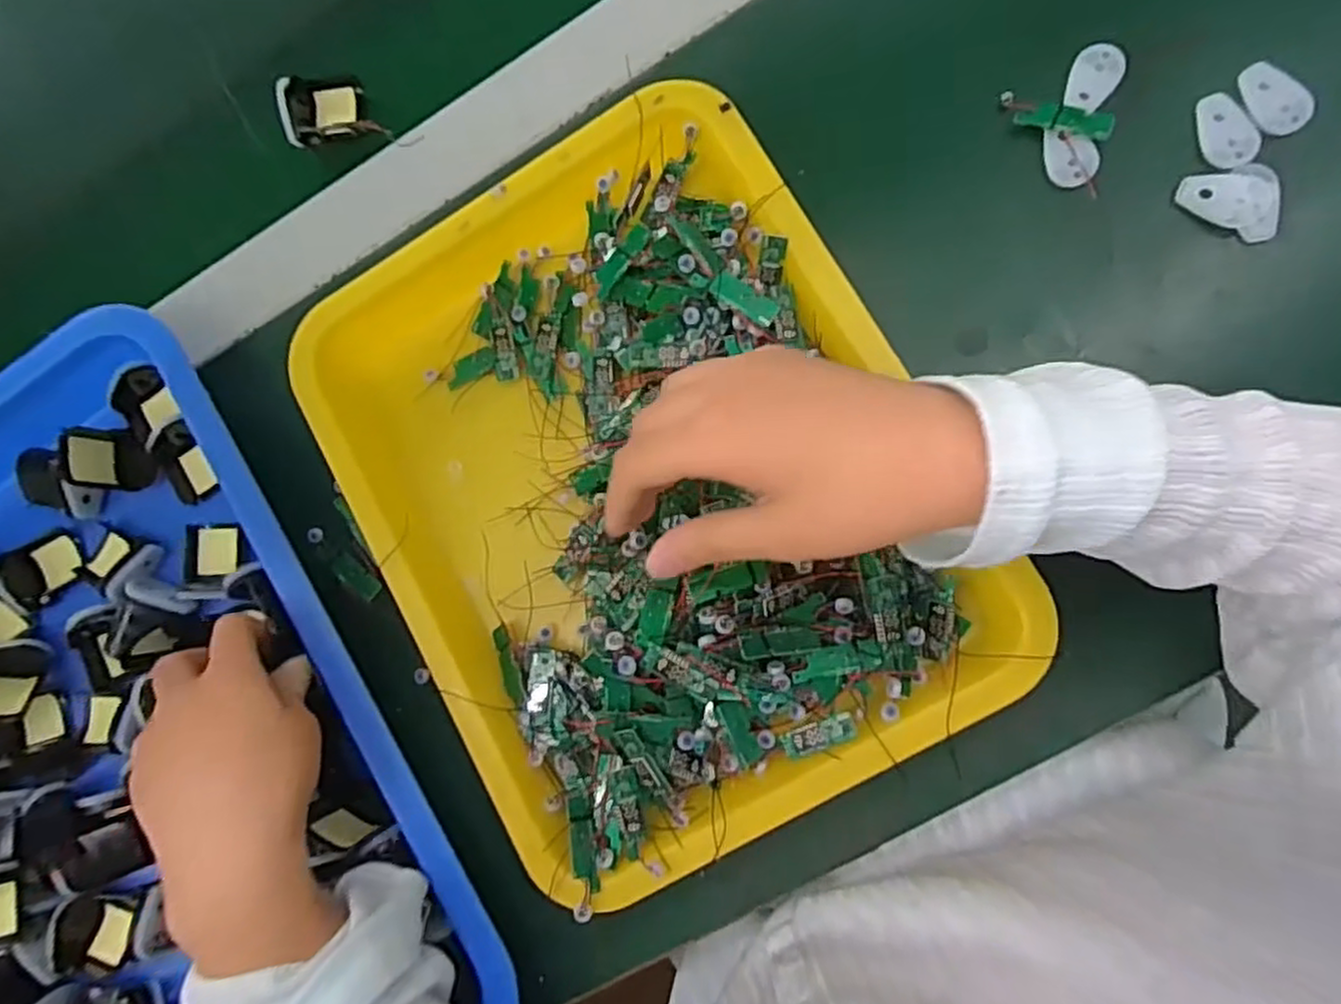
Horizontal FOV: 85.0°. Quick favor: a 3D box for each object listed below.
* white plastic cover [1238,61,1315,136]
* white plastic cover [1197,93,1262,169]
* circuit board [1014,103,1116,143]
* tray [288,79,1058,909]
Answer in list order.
[{"bbox_3d":[0.275,-0.185,0.333,0.020,0.005,0.036,-35,81,5],"label":"white plastic cover"},{"bbox_3d":[0.256,-0.172,0.335,0.020,0.005,0.038,-10,84,8],"label":"white plastic cover"},{"bbox_3d":[0.186,-0.180,0.346,0.043,0.007,0.012,17,88,10],"label":"circuit board"},{"bbox_3d":[-0.016,-0.009,0.350,0.260,0.040,0.323,-30,82,5],"label":"tray"}]

